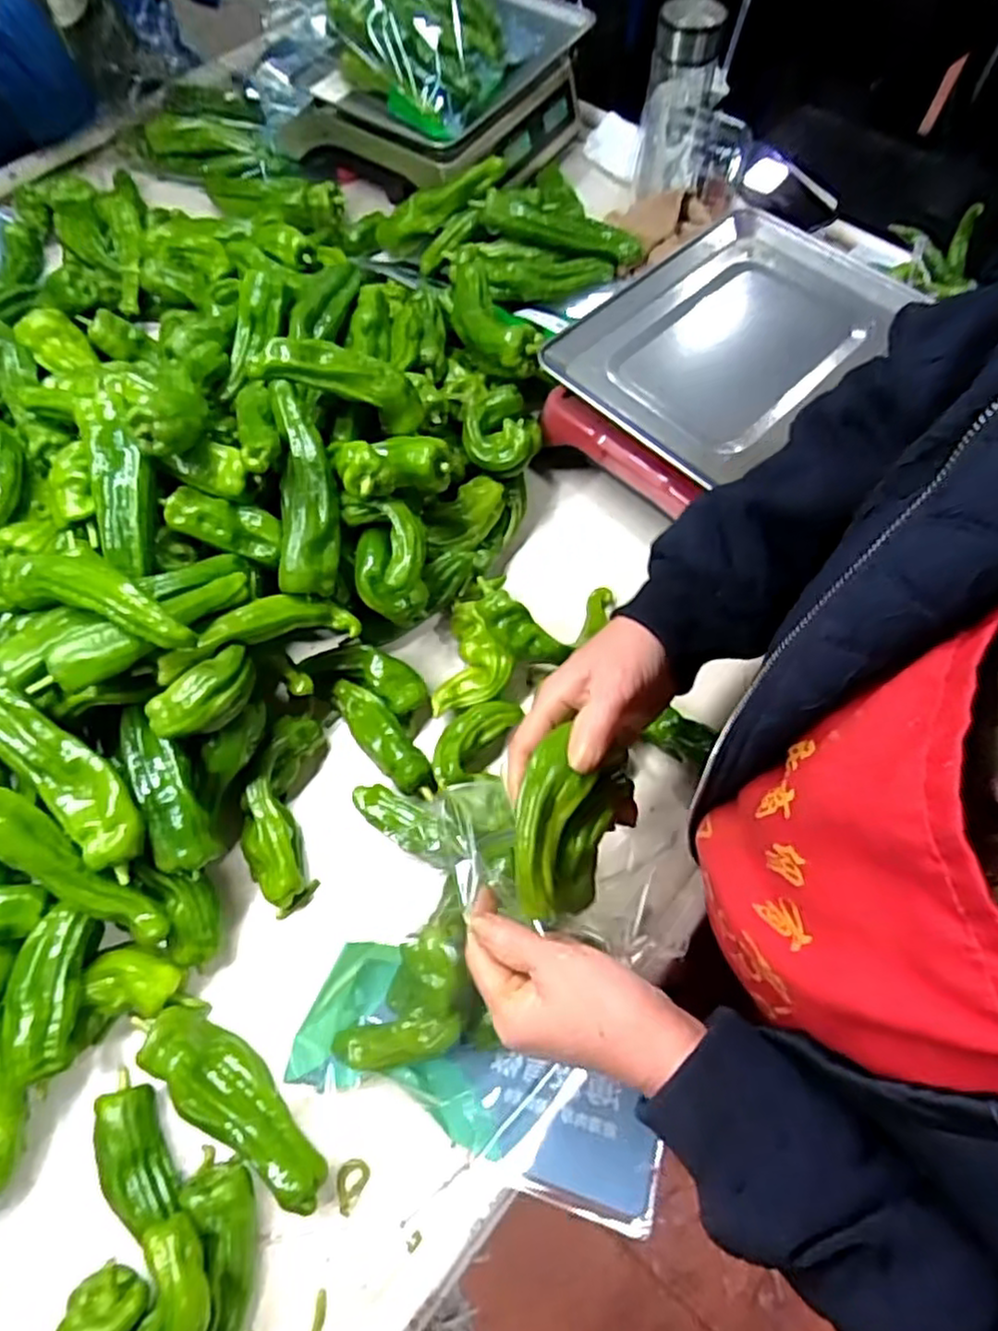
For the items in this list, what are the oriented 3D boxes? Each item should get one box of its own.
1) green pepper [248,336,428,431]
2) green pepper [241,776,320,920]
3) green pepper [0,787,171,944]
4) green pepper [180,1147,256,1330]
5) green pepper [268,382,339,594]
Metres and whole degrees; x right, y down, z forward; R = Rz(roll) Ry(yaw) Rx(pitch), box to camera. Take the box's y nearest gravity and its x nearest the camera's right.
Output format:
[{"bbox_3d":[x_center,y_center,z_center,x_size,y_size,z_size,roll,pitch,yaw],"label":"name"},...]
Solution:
[{"bbox_3d":[-0.121,-0.222,0.540,0.133,0.036,0.032,11,61,-27],"label":"green pepper"},{"bbox_3d":[-0.173,0.137,0.522,0.042,0.028,0.100,-20,81,-9],"label":"green pepper"},{"bbox_3d":[-0.309,0.117,0.452,0.205,0.040,0.043,32,68,0],"label":"green pepper"},{"bbox_3d":[-0.167,0.365,0.416,0.044,0.032,0.119,-11,65,-5],"label":"green pepper"},{"bbox_3d":[-0.149,-0.135,0.523,0.045,0.031,0.157,-6,88,-3],"label":"green pepper"}]

